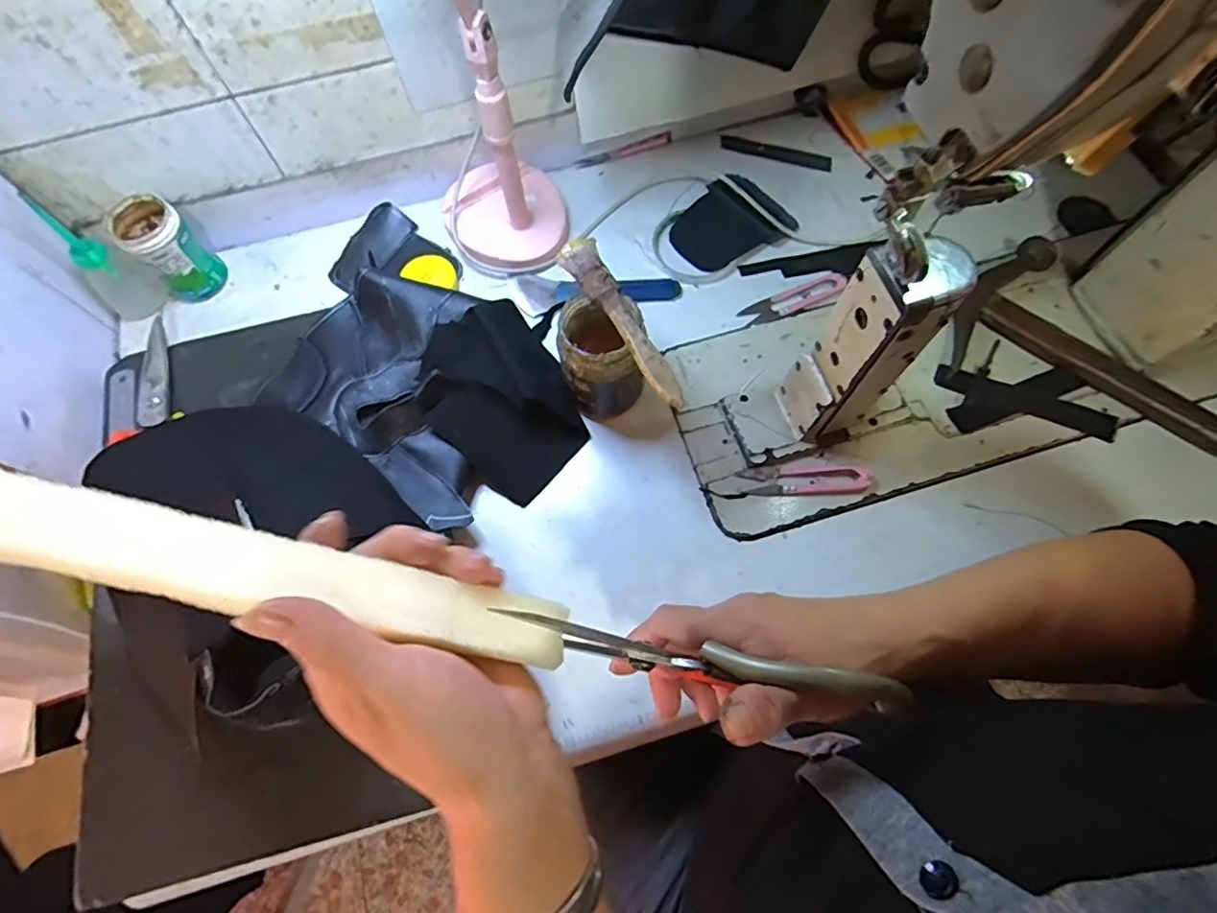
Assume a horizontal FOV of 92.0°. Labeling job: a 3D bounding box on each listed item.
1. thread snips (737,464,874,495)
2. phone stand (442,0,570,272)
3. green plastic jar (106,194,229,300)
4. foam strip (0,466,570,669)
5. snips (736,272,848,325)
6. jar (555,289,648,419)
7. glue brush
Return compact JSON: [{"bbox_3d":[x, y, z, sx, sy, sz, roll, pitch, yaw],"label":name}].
[{"bbox_3d":[0.152,0.018,0.454,0.095,0.009,0.023,-2,67,2],"label":"thread snips"},{"bbox_3d":[-0.098,-0.276,0.447,0.116,0.259,0.124,-24,68,-7],"label":"phone stand"},{"bbox_3d":[-0.381,-0.179,0.515,0.050,0.077,0.052,-1,67,2],"label":"green plastic jar"},{"bbox_3d":[-0.121,0.043,0.213,0.217,0.005,0.029,17,58,-15],"label":"foam strip"},{"bbox_3d":[0.164,-0.141,0.521,0.093,0.006,0.021,-24,68,-7],"label":"snips"},{"bbox_3d":[-0.003,-0.075,0.454,0.061,0.102,0.061,-1,67,2],"label":"jar"},{"bbox_3d":[0.012,-0.094,0.401,0.026,0.013,0.144,-31,70,-10],"label":"glue brush"}]

